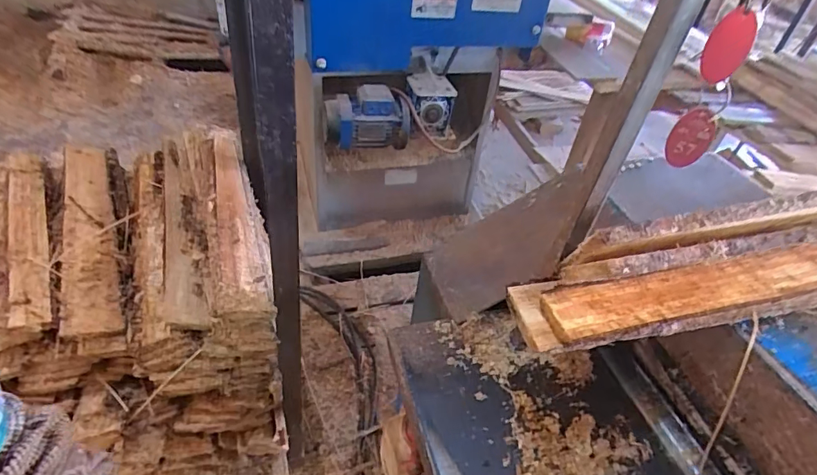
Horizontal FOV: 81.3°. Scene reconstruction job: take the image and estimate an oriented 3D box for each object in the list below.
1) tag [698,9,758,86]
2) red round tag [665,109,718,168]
[{"bbox_3d":[0.212,-0.126,0.316,0.026,0.047,0.006,7,43,10],"label":"tag"},{"bbox_3d":[0.214,-0.074,0.363,0.029,0.046,0.007,8,41,11],"label":"red round tag"}]

